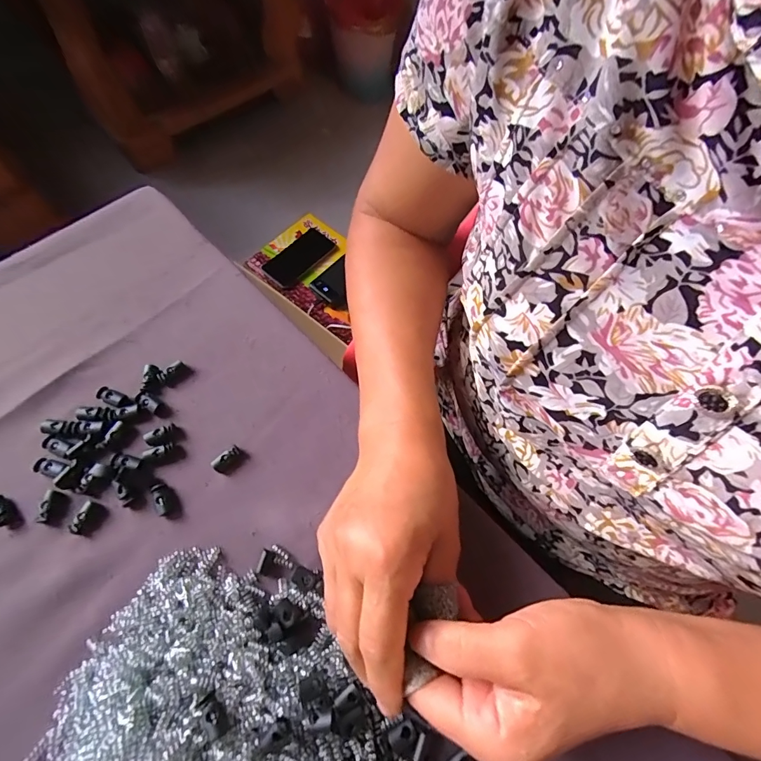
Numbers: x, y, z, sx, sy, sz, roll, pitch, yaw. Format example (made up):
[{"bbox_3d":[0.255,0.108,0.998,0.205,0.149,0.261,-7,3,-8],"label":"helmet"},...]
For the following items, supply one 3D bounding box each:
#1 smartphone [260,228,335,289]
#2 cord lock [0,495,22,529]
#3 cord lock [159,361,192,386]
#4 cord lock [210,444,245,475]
[{"bbox_3d":[-0.179,-0.275,0.860,0.088,0.014,0.169,42,73,11],"label":"smartphone"},{"bbox_3d":[-0.249,0.088,0.259,0.011,0.005,0.026,-39,72,-17],"label":"cord lock"},{"bbox_3d":[-0.159,-0.005,0.301,0.022,0.007,0.013,-39,72,-17],"label":"cord lock"},{"bbox_3d":[-0.108,0.057,0.276,0.021,0.007,0.014,-35,70,-16],"label":"cord lock"}]

